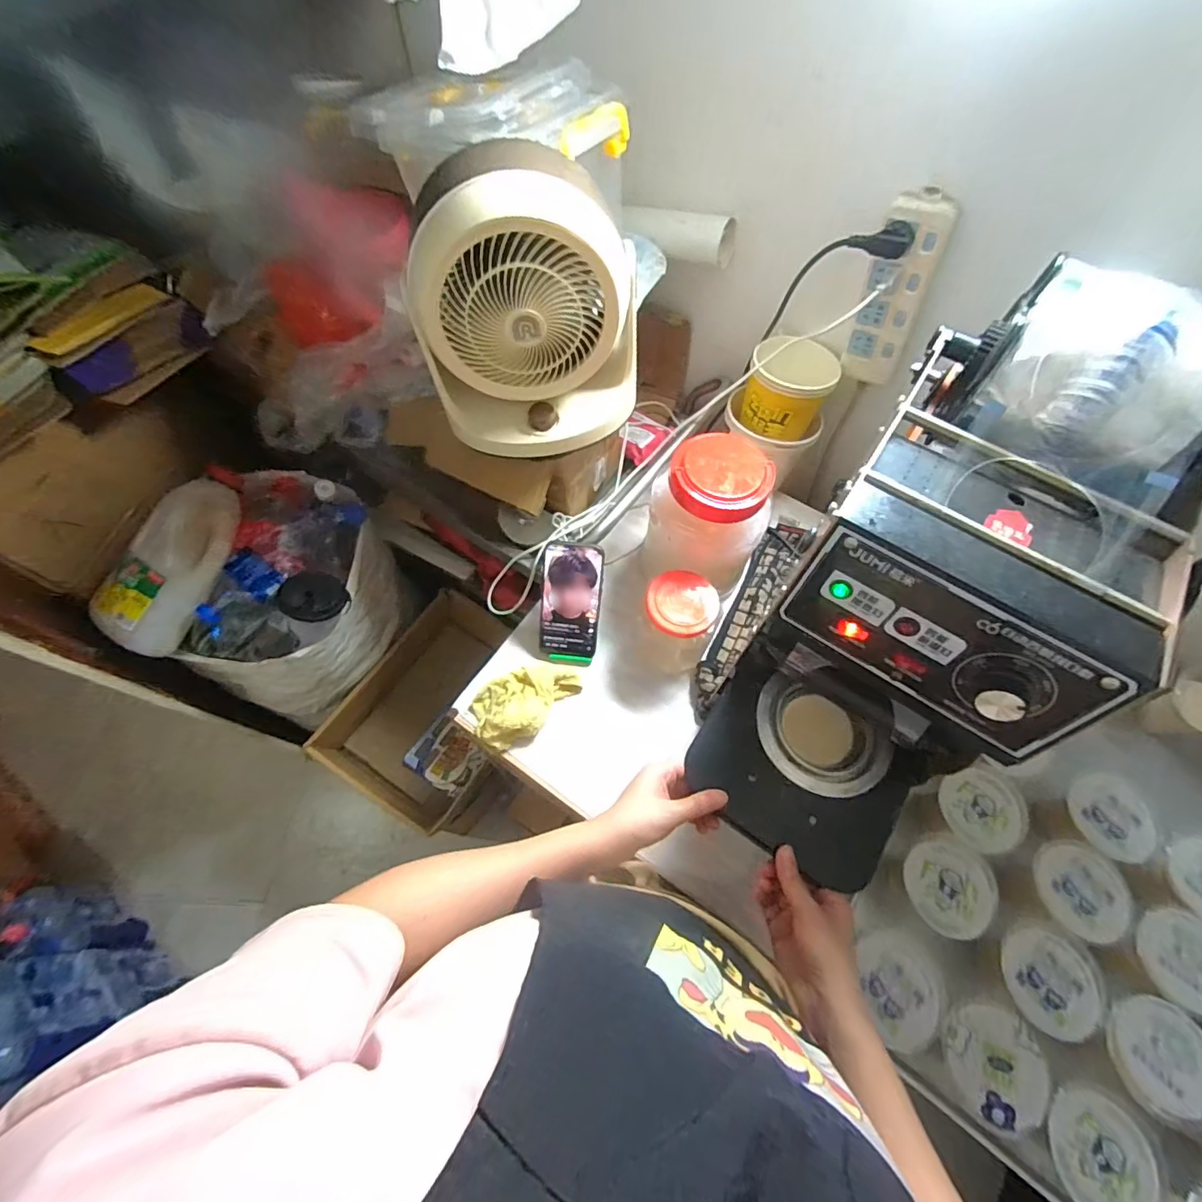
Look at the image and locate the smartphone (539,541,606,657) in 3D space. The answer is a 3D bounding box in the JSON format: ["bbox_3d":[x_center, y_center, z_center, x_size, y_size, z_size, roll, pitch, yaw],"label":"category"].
[{"bbox_3d":[-0.040,0.000,0.686,0.079,0.017,0.152,7,102,3],"label":"smartphone"}]

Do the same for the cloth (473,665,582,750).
[{"bbox_3d":[-0.097,0.132,0.678,0.141,0.046,0.093,-19,65,-11],"label":"cloth"}]

